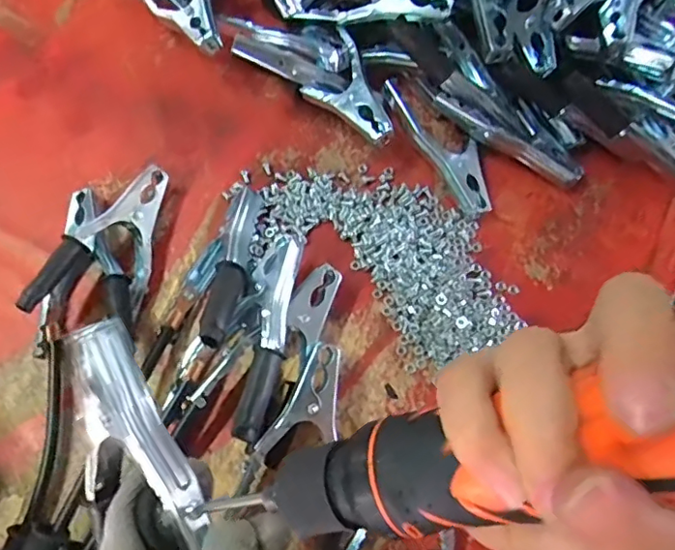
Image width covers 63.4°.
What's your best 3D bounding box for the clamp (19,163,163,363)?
[{"bbox_3d":[-0.184,-0.016,0.420,0.077,0.052,0.155,5,70,2],"label":"clamp"}]

